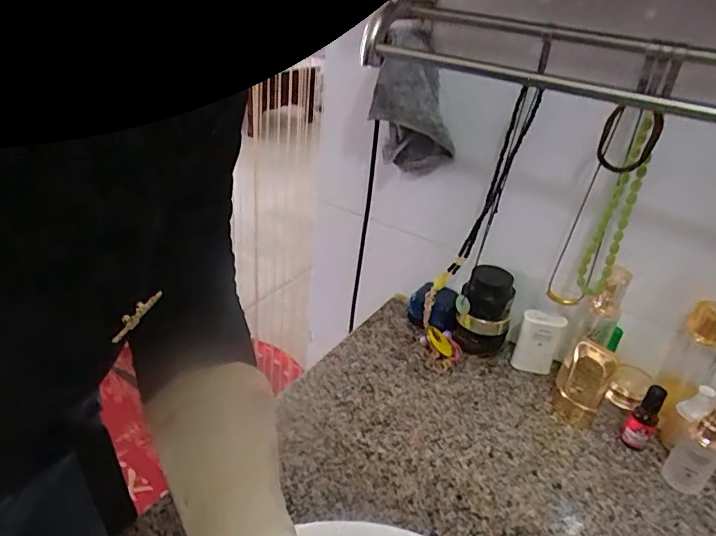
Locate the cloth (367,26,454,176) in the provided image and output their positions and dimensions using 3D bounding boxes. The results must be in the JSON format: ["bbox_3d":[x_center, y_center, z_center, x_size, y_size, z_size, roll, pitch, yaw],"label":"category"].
[{"bbox_3d":[0.076,-0.216,0.696,0.115,0.177,0.056,5,30,-2],"label":"cloth"}]

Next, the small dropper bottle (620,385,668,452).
[{"bbox_3d":[0.343,0.180,0.618,0.029,0.087,0.025,28,36,32],"label":"small dropper bottle"}]

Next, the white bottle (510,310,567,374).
[{"bbox_3d":[0.250,0.106,0.722,0.053,0.093,0.034,22,34,25],"label":"white bottle"}]

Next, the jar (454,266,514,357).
[{"bbox_3d":[0.181,0.065,0.743,0.074,0.127,0.059,16,32,15],"label":"jar"}]

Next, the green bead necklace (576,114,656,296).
[{"bbox_3d":[0.298,-0.063,0.593,0.034,0.216,0.021,21,33,24],"label":"green bead necklace"}]

